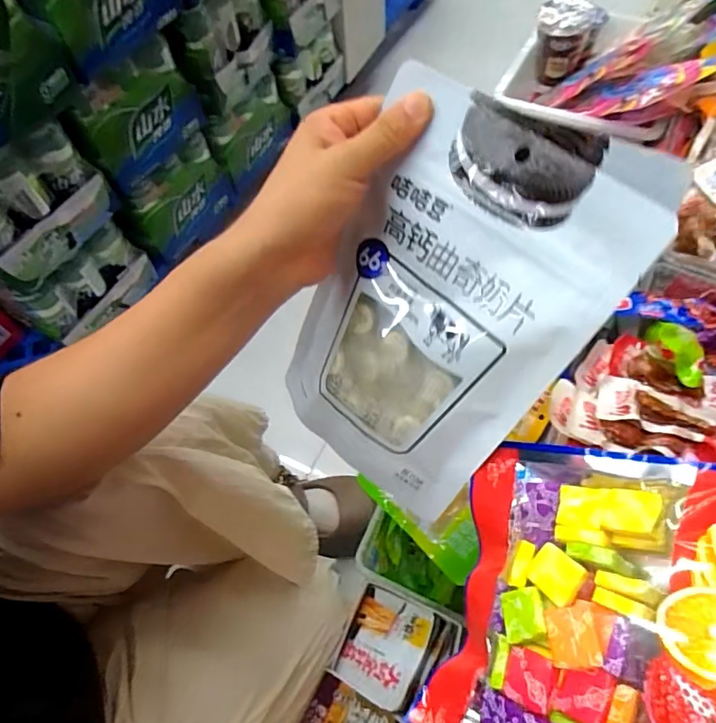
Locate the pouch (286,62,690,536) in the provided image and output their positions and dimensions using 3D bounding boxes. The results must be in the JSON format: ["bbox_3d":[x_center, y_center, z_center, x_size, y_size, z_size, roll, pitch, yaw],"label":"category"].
[{"bbox_3d":[0.041,-0.024,0.303,0.153,0.246,0.016,39,32,21],"label":"pouch"}]

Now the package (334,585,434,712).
[{"bbox_3d":[0.028,0.307,0.554,0.107,0.018,0.098,-5,47,51],"label":"package"}]

